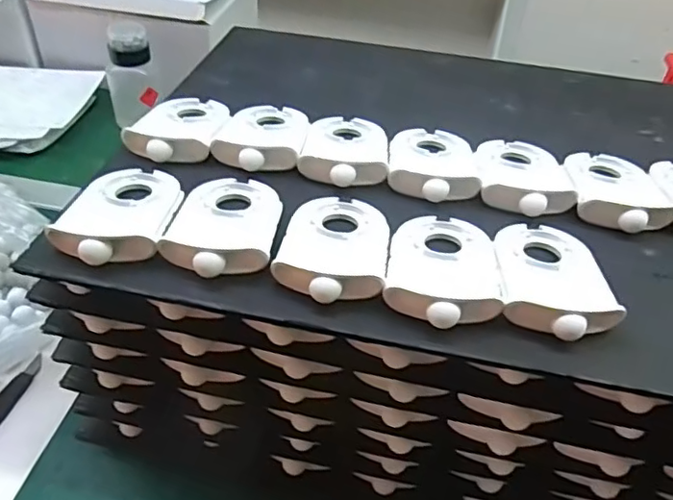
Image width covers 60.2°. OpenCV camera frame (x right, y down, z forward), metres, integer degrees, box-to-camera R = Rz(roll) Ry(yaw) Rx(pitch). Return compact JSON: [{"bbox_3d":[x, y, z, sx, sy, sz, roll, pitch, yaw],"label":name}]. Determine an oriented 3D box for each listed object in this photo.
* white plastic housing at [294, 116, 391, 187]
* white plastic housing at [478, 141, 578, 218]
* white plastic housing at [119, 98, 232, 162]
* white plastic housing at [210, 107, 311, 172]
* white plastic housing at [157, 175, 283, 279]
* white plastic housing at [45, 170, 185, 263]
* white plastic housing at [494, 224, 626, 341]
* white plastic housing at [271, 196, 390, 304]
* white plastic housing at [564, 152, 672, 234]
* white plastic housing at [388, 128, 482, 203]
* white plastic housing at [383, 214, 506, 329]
[{"bbox_3d":[0.006,-0.070,0.398,0.057,0.018,0.081,5,41,0],"label":"white plastic housing"},{"bbox_3d":[0.124,-0.054,0.386,0.057,0.014,0.084,7,41,3],"label":"white plastic housing"},{"bbox_3d":[-0.107,-0.087,0.404,0.056,0.014,0.082,10,42,6],"label":"white plastic housing"},{"bbox_3d":[-0.049,-0.082,0.399,0.057,0.014,0.080,6,41,2],"label":"white plastic housing"},{"bbox_3d":[-0.061,-0.020,0.327,0.056,0.015,0.086,5,41,1],"label":"white plastic housing"},{"bbox_3d":[-0.121,-0.025,0.328,0.058,0.014,0.086,4,41,-1],"label":"white plastic housing"},{"bbox_3d":[0.115,0.011,0.312,0.055,0.012,0.087,8,41,4],"label":"white plastic housing"},{"bbox_3d":[0.000,-0.006,0.320,0.057,0.011,0.086,9,42,5],"label":"white plastic housing"},{"bbox_3d":[0.181,-0.043,0.380,0.056,0.014,0.082,6,41,2],"label":"white plastic housing"},{"bbox_3d":[0.064,-0.060,0.389,0.056,0.014,0.083,5,41,0],"label":"white plastic housing"},{"bbox_3d":[0.058,0.006,0.312,0.057,0.010,0.086,9,42,6],"label":"white plastic housing"}]

